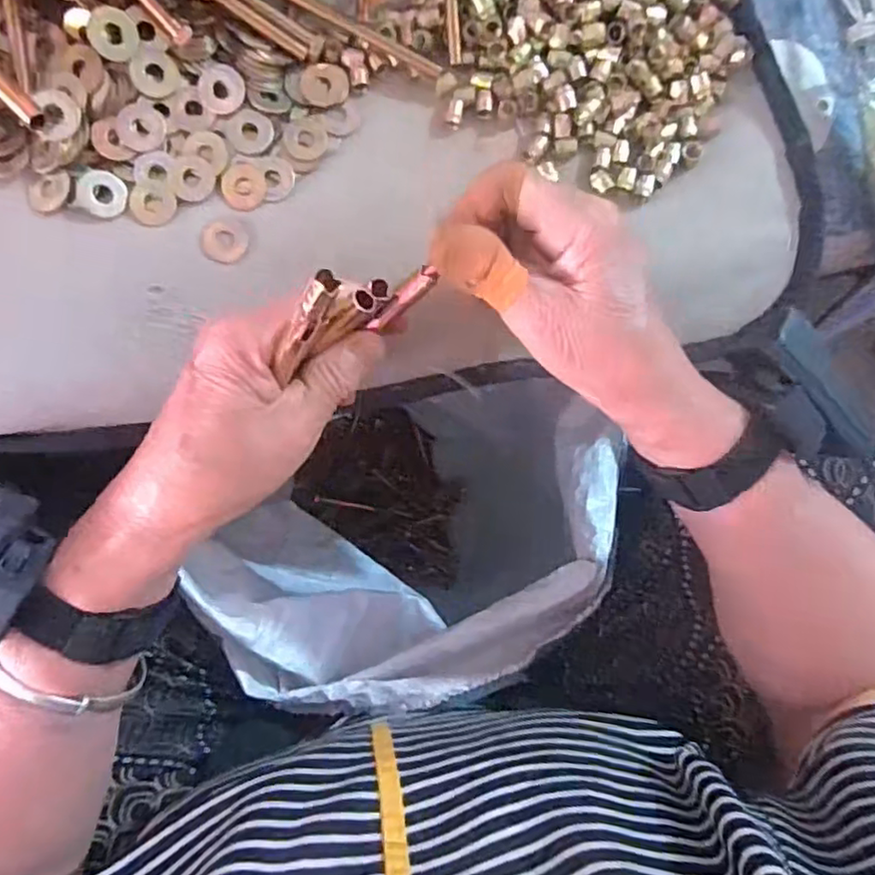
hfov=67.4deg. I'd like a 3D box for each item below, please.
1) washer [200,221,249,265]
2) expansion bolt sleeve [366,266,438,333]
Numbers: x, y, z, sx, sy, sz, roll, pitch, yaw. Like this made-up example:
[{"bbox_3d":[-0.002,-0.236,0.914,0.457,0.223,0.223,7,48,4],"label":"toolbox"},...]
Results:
[{"bbox_3d":[-0.103,-0.095,0.315,0.022,0.004,0.021,0,87,-6],"label":"washer"},{"bbox_3d":[-0.015,-0.056,0.273,0.036,0.006,0.007,-39,91,25],"label":"expansion bolt sleeve"}]

